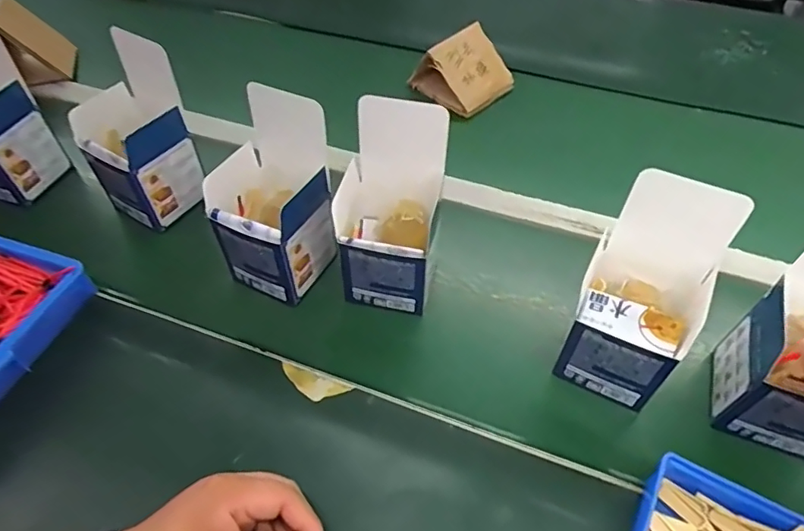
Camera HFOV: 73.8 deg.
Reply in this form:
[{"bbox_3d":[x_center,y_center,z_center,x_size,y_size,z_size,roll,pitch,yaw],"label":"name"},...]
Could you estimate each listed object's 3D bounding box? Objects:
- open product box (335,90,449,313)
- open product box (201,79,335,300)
[{"bbox_3d":[-0.013,-0.049,0.491,0.098,0.170,0.096,9,52,7],"label":"open product box"},{"bbox_3d":[-0.123,-0.060,0.508,0.096,0.157,0.103,27,56,20],"label":"open product box"}]

